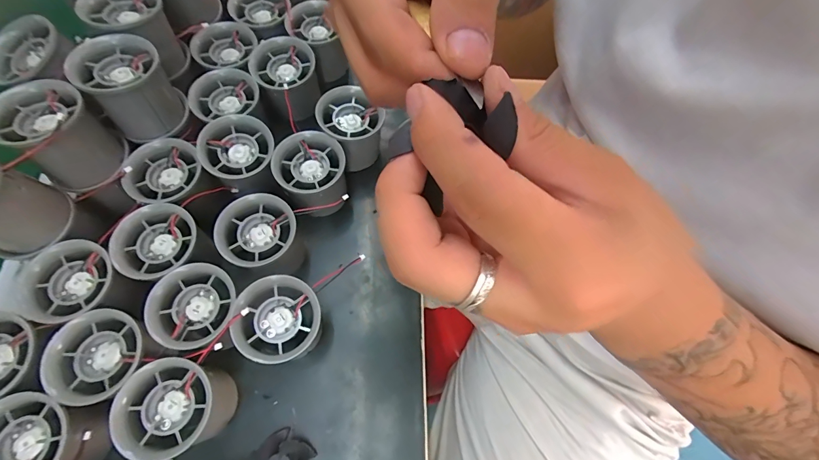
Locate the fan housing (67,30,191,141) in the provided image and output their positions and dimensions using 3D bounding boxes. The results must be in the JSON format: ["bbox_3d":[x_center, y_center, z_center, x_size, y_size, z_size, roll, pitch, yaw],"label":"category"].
[{"bbox_3d":[-0.205,-0.105,0.280,0.056,0.058,0.058,-40,75,-16],"label":"fan housing"}]

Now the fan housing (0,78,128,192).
[{"bbox_3d":[-0.242,-0.065,0.262,0.056,0.060,0.056,29,70,9],"label":"fan housing"}]

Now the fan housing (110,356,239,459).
[{"bbox_3d":[-0.148,0.115,0.244,0.054,0.059,0.056,-16,70,-8],"label":"fan housing"}]

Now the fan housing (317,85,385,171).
[{"bbox_3d":[-0.050,-0.090,0.330,0.051,0.048,0.051,1,68,-2],"label":"fan housing"}]

